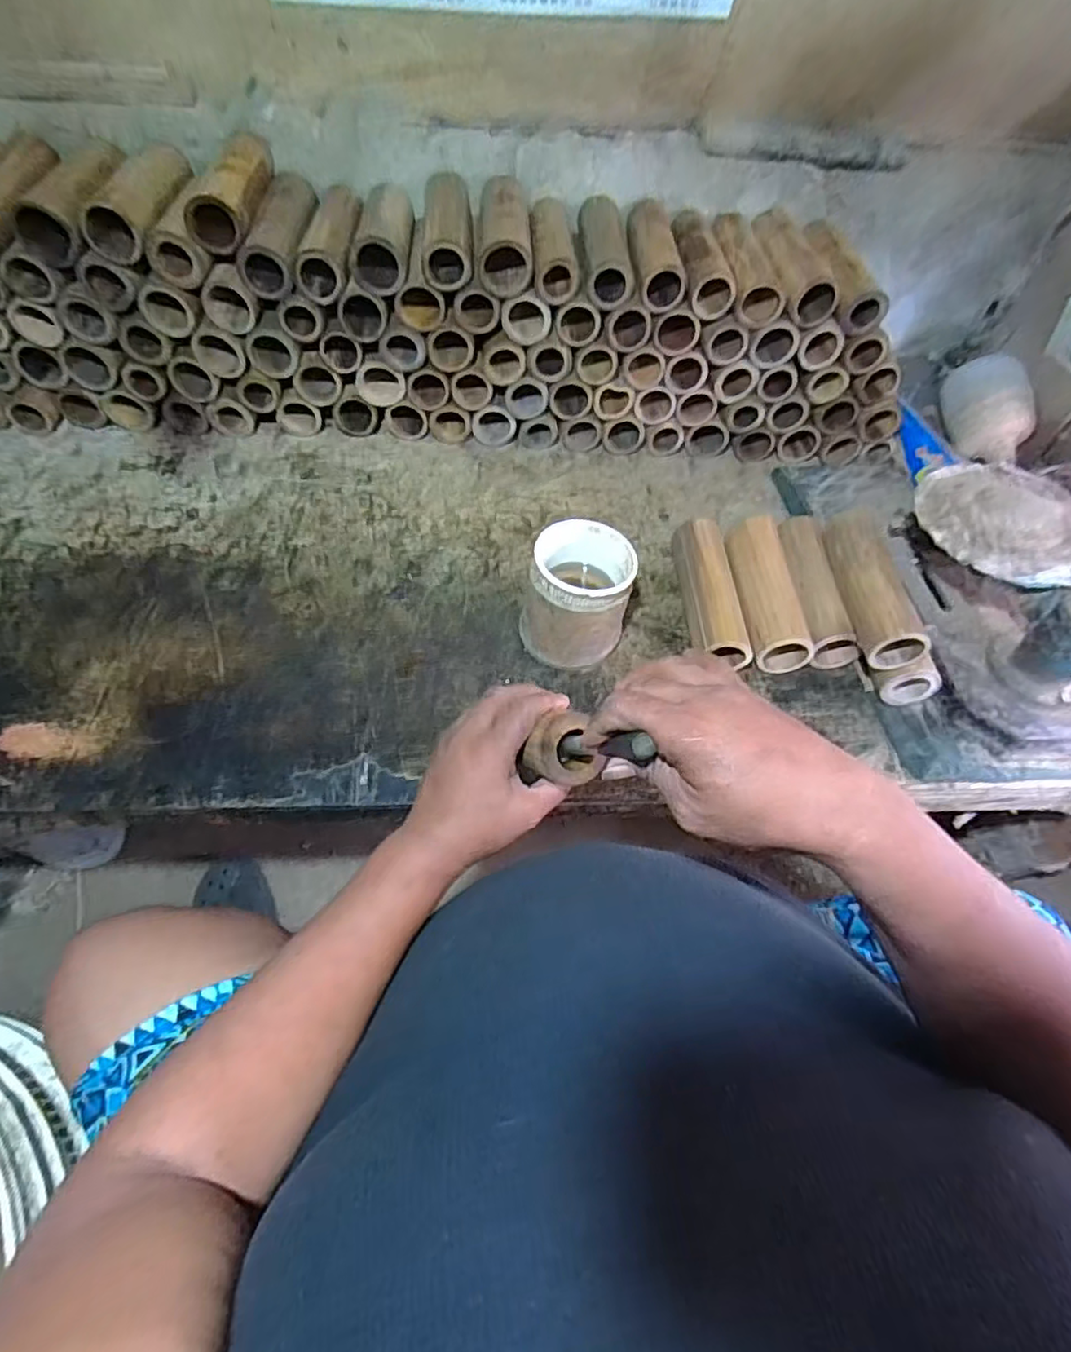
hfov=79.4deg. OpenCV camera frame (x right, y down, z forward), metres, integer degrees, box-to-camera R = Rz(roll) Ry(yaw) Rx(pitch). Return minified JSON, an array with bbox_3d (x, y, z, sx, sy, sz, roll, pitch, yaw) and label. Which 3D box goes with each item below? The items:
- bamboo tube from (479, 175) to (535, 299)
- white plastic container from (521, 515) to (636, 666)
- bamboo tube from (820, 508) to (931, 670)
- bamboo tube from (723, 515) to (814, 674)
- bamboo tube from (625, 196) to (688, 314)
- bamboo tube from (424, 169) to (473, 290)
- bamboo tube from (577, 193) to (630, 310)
[{"bbox_3d":[-0.035,-0.503,0.727,0.058,0.055,0.190,-1,57,-4],"label":"bamboo tube"},{"bbox_3d":[0.041,-0.075,0.642,0.098,0.118,0.099,11,57,3],"label":"white plastic container"},{"bbox_3d":[0.335,-0.096,0.650,0.049,0.053,0.179,-2,57,-5],"label":"bamboo tube"},{"bbox_3d":[0.247,-0.092,0.706,0.059,0.056,0.178,-2,57,-5],"label":"bamboo tube"},{"bbox_3d":[0.135,-0.498,0.753,0.057,0.044,0.179,1,57,-3],"label":"bamboo tube"},{"bbox_3d":[-0.100,-0.511,0.730,0.053,0.049,0.189,-3,57,-6],"label":"bamboo tube"},{"bbox_3d":[0.078,-0.499,0.746,0.051,0.048,0.179,1,57,-3],"label":"bamboo tube"}]

